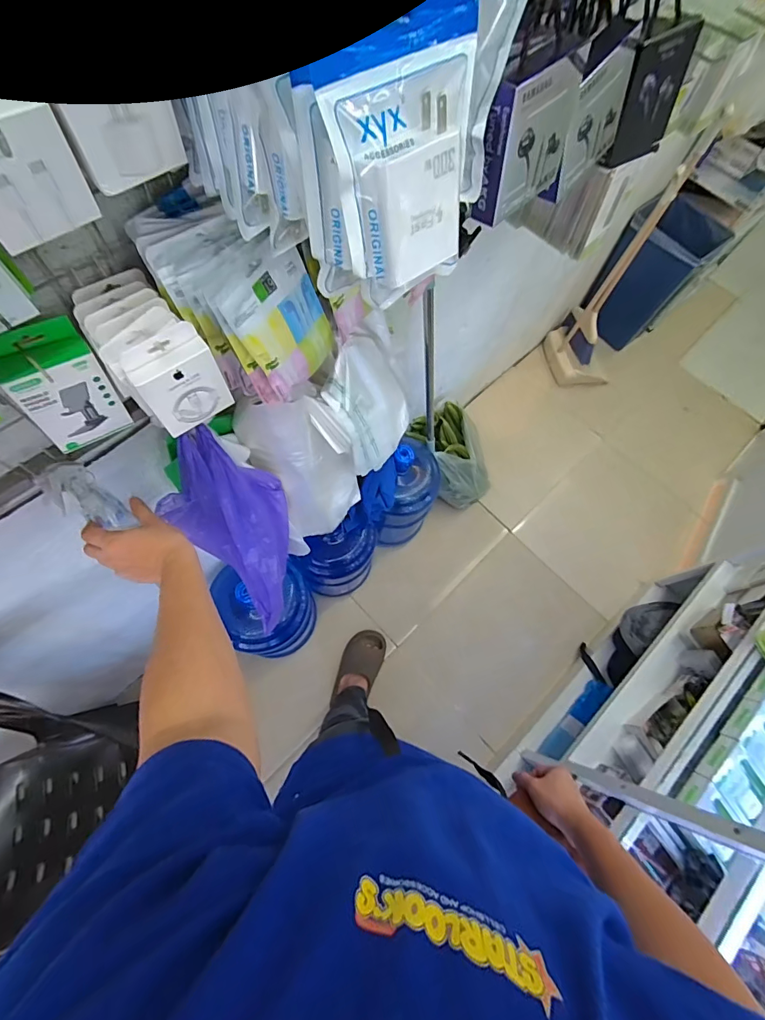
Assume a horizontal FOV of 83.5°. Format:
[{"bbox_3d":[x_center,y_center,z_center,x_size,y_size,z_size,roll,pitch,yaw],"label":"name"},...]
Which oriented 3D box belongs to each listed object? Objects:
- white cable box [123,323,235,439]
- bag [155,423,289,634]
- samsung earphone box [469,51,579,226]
[{"bbox_3d":[-0.199,-0.125,0.424,0.075,0.094,0.029,-36,74,-16],"label":"white cable box"},{"bbox_3d":[-0.236,0.040,0.710,0.172,0.412,0.096,-19,43,-10],"label":"bag"},{"bbox_3d":[0.120,-0.297,0.341,0.028,0.086,0.101,40,72,12],"label":"samsung earphone box"}]

